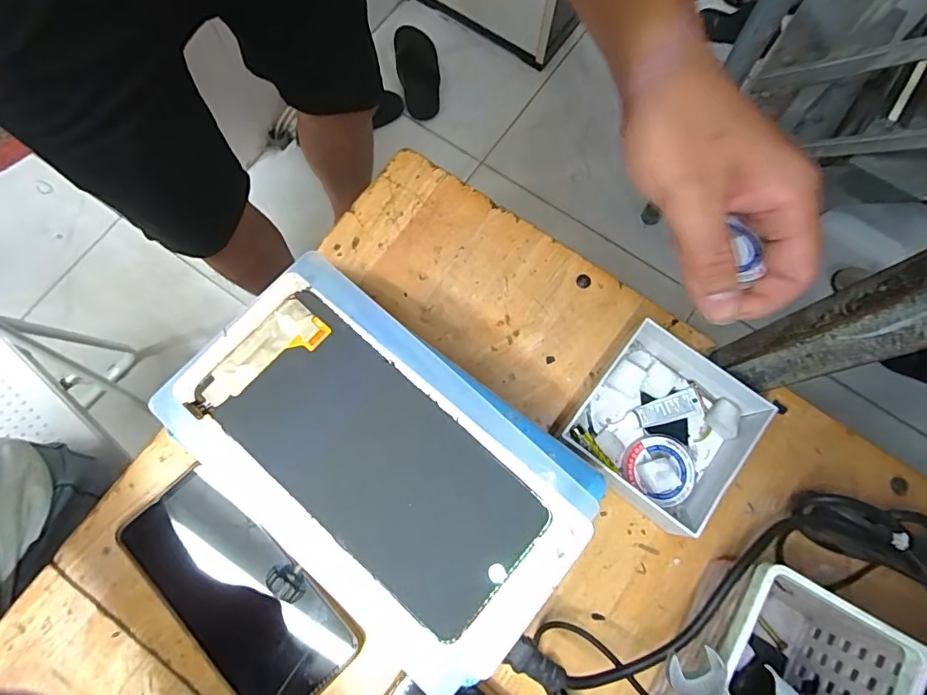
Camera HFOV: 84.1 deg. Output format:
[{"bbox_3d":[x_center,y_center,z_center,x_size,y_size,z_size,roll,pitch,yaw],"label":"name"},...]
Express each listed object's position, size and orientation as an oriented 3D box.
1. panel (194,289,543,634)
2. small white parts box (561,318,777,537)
[{"bbox_3d":[-0.042,0.047,0.232,0.158,0.004,0.072,40,78,9],"label":"panel"},{"bbox_3d":[0.135,0.051,0.349,0.101,0.040,0.105,38,78,9],"label":"small white parts box"}]

